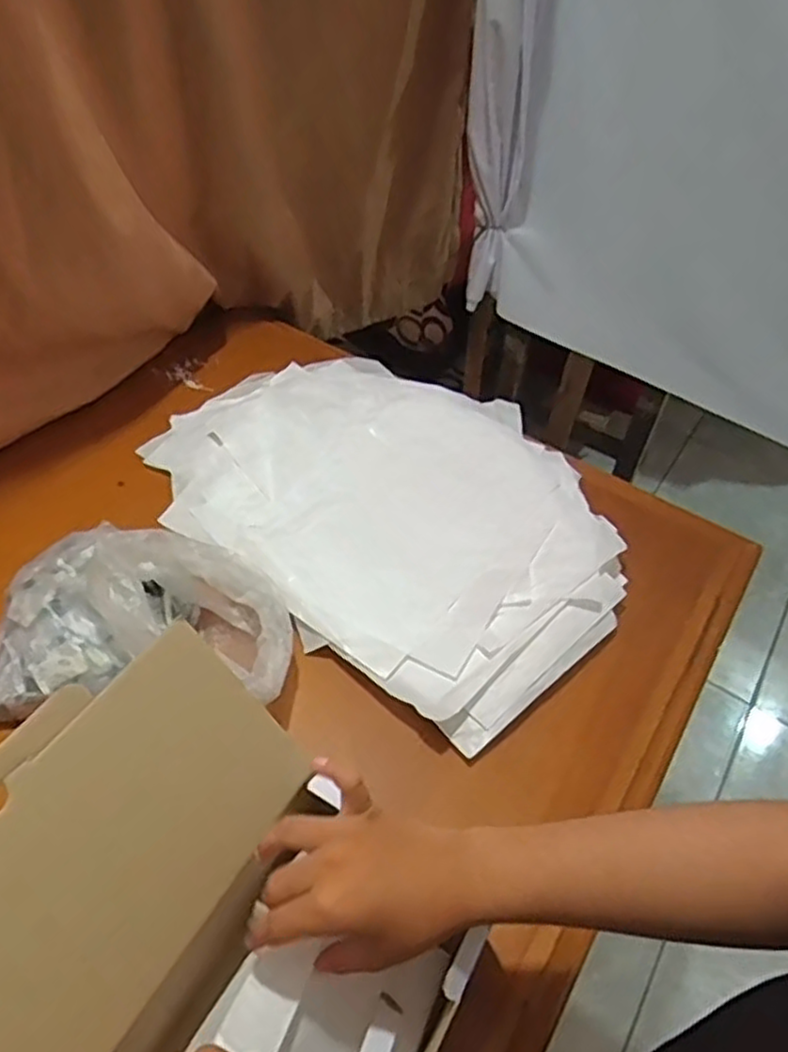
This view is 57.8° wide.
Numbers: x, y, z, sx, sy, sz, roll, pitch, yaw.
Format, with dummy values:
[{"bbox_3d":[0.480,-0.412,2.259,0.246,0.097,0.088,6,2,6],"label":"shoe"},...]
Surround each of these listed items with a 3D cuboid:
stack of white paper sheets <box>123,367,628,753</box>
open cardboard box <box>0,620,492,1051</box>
[{"bbox_3d":[-0.005,-0.042,0.780,0.529,0.038,0.385,34,53,24],"label":"stack of white paper sheets"},{"bbox_3d":[-0.110,0.249,0.388,0.258,0.188,0.266,27,51,19],"label":"open cardboard box"}]

